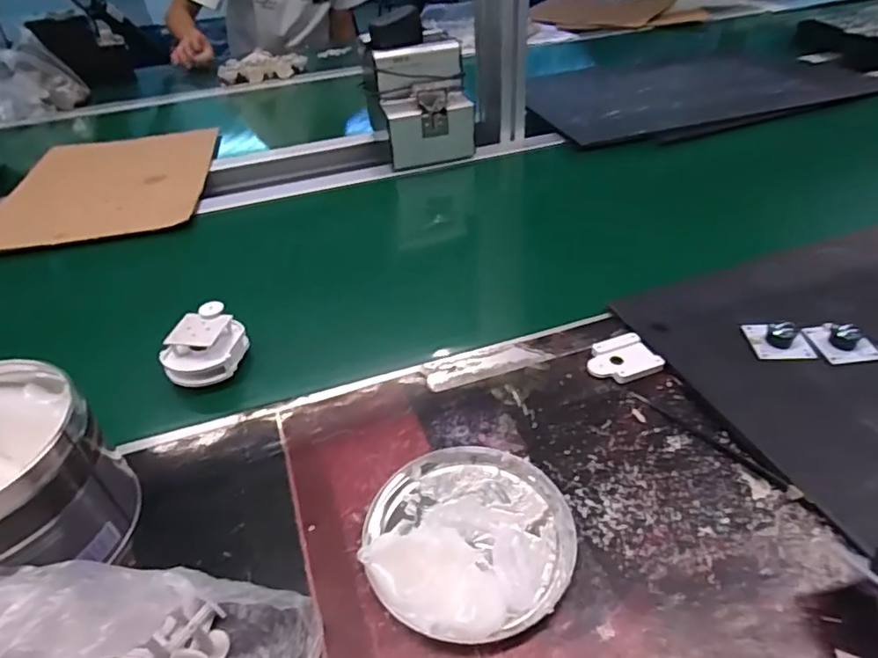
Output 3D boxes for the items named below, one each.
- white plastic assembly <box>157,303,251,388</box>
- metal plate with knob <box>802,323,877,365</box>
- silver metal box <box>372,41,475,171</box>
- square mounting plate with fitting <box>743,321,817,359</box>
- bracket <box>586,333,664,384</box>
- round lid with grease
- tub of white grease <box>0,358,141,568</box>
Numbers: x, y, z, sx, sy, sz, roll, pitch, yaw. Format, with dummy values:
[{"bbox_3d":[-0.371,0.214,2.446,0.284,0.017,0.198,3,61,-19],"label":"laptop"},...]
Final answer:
[{"bbox_3d":[-0.198,0.015,0.496,0.065,0.052,0.063,3,39,9],"label":"white plastic assembly"},{"bbox_3d":[0.331,0.006,0.467,0.045,0.020,0.044,-6,39,-2],"label":"metal plate with knob"},{"bbox_3d":[-0.021,-0.313,0.817,0.126,0.146,0.081,-11,39,-8],"label":"silver metal box"},{"bbox_3d":[0.282,0.003,0.473,0.046,0.023,0.041,0,39,6],"label":"square mounting plate with fitting"},{"bbox_3d":[0.151,0.025,0.479,0.056,0.008,0.046,-14,40,-11],"label":"bracket"},{"bbox_3d":[0.018,0.123,0.359,0.126,0.026,0.128,-3,39,2],"label":"round lid with grease"},{"bbox_3d":[-0.271,0.101,0.353,0.118,0.100,0.120,22,46,29],"label":"tub of white grease"}]

